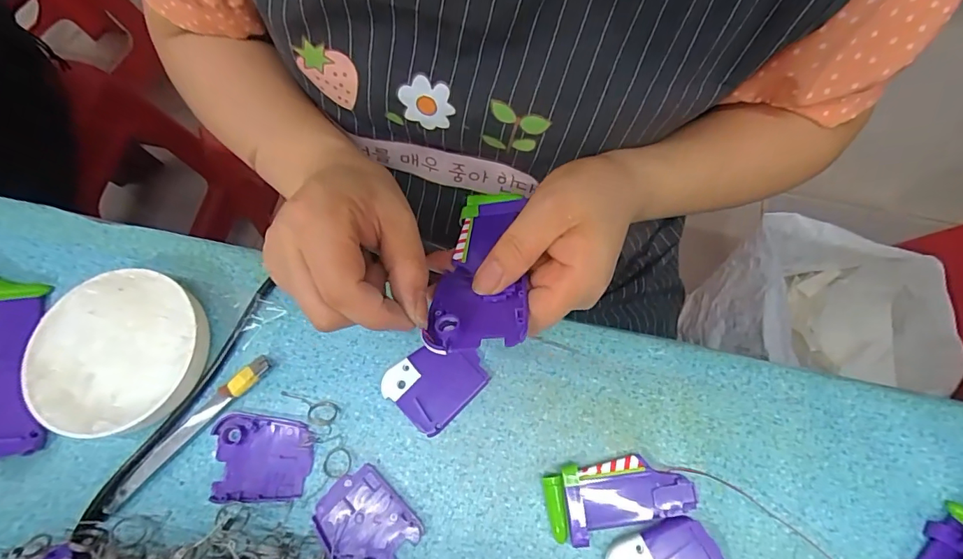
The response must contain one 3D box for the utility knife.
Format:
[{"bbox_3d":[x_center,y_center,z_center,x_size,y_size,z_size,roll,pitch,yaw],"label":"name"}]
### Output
[{"bbox_3d":[-0.189,0.096,0.300,0.124,0.011,0.014,-44,76,-13],"label":"utility knife"}]

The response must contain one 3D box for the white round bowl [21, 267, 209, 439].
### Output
[{"bbox_3d":[-0.235,0.047,0.308,0.106,0.029,0.103,0,72,0],"label":"white round bowl"}]

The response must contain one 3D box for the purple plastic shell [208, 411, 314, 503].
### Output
[{"bbox_3d":[-0.140,0.113,0.299,0.061,0.008,0.052,-1,72,0],"label":"purple plastic shell"}]

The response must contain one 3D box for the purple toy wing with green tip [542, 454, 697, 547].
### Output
[{"bbox_3d":[0.084,0.132,0.287,0.089,0.010,0.040,-11,72,-3],"label":"purple toy wing with green tip"}]

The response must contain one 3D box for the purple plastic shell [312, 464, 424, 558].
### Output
[{"bbox_3d":[-0.072,0.150,0.285,0.051,0.007,0.060,-43,76,-13],"label":"purple plastic shell"}]

